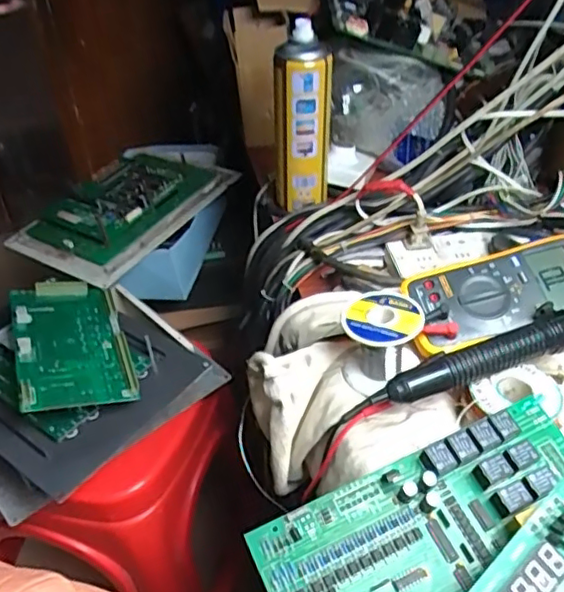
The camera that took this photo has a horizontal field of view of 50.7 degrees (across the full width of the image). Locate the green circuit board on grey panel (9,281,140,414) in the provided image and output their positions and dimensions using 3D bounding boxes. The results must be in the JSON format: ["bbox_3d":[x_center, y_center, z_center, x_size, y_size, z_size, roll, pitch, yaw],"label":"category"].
[{"bbox_3d":[-0.247,0.051,0.697,0.119,0.012,0.205,-4,45,-26],"label":"green circuit board on grey panel"}]

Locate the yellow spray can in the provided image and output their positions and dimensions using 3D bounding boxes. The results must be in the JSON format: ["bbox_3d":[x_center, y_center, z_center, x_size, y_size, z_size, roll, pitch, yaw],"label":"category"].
[{"bbox_3d":[0.023,-0.207,0.701,0.068,0.208,0.057,0,40,4],"label":"yellow spray can"}]

